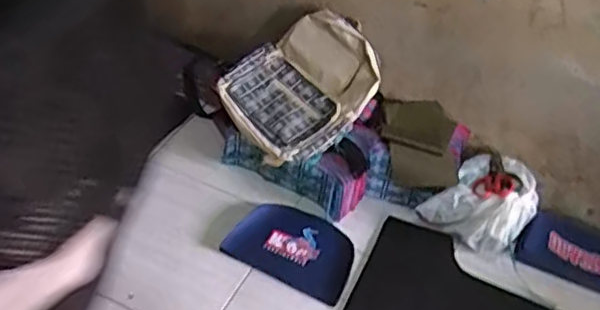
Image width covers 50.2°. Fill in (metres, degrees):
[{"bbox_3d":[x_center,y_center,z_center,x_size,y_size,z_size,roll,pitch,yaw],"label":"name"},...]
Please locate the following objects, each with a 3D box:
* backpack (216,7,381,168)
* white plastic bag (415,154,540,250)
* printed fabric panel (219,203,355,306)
[{"bbox_3d":[0.001,-0.182,1.606,0.369,0.103,0.332,-36,66,-1],"label":"backpack"},{"bbox_3d":[0.456,0.112,1.558,0.236,0.167,0.208,-28,56,-35],"label":"white plastic bag"},{"bbox_3d":[-0.006,0.209,1.491,0.286,0.032,0.198,27,45,16],"label":"printed fabric panel"}]

